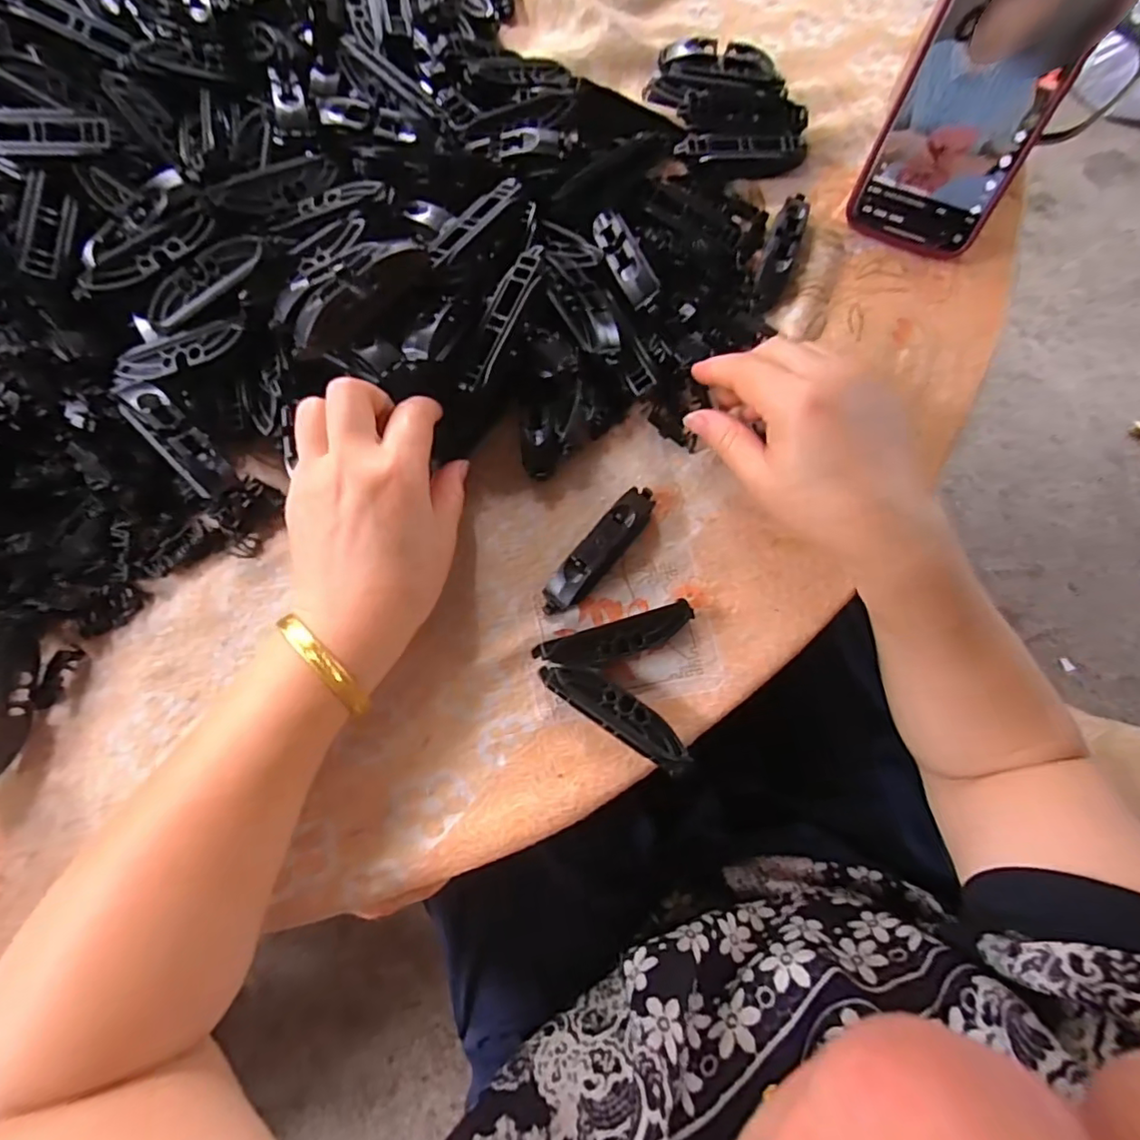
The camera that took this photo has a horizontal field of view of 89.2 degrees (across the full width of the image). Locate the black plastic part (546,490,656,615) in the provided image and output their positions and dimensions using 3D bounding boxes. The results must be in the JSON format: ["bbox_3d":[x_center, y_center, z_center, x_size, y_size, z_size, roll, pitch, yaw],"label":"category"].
[{"bbox_3d":[0.016,-0.010,0.299,0.019,0.018,0.080,39,81,9],"label":"black plastic part"}]

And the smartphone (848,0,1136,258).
[{"bbox_3d":[0.215,-0.253,0.296,0.074,0.155,0.016,22,45,7],"label":"smartphone"}]

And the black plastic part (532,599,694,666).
[{"bbox_3d":[0.023,0.035,0.287,0.079,0.018,0.018,-18,78,-3],"label":"black plastic part"}]

